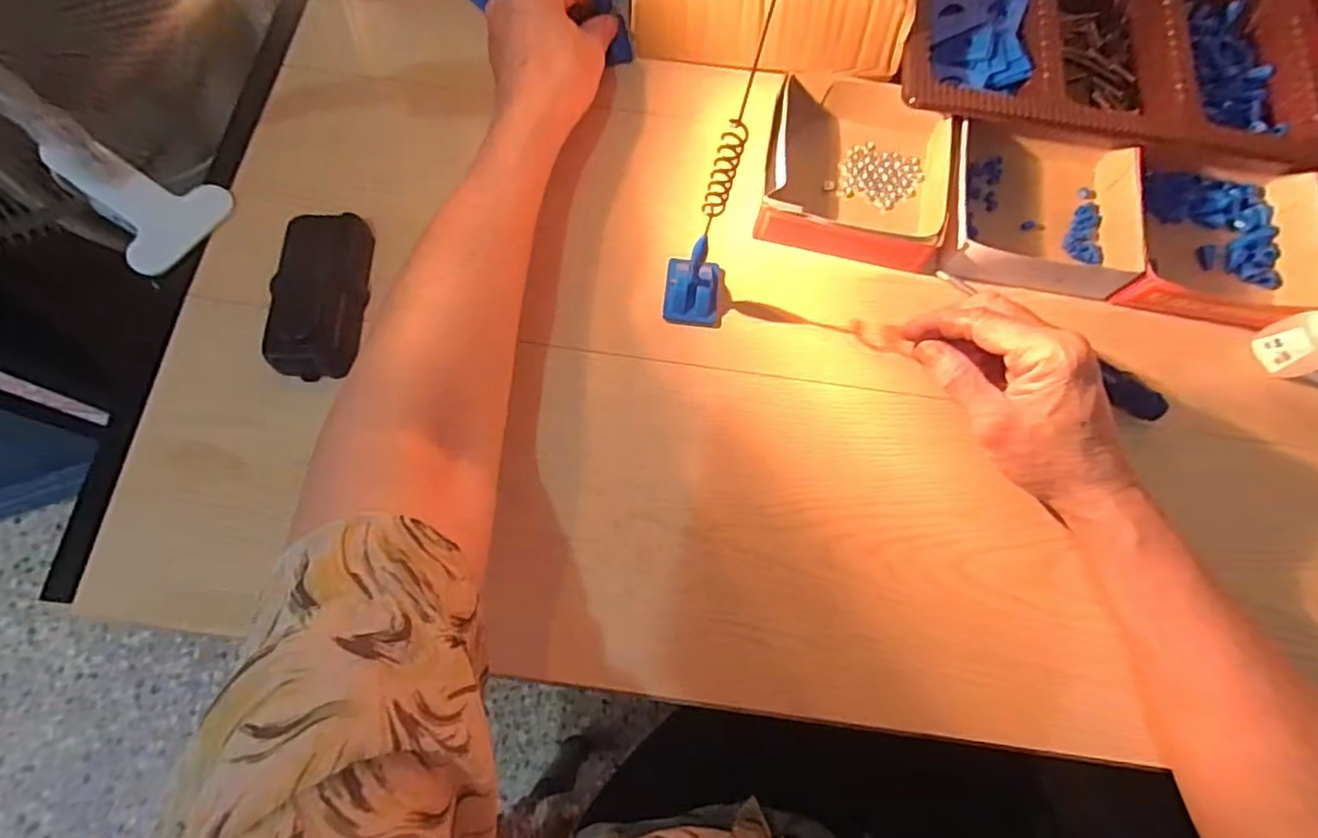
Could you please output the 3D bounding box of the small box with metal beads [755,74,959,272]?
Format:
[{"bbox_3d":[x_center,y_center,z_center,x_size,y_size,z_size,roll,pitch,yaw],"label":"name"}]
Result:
[{"bbox_3d":[0.138,-0.176,0.424,0.123,0.033,0.144,11,73,2],"label":"small box with metal beads"}]

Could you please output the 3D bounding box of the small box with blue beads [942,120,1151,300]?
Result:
[{"bbox_3d":[0.259,-0.148,0.420,0.119,0.033,0.130,9,73,2],"label":"small box with blue beads"}]

